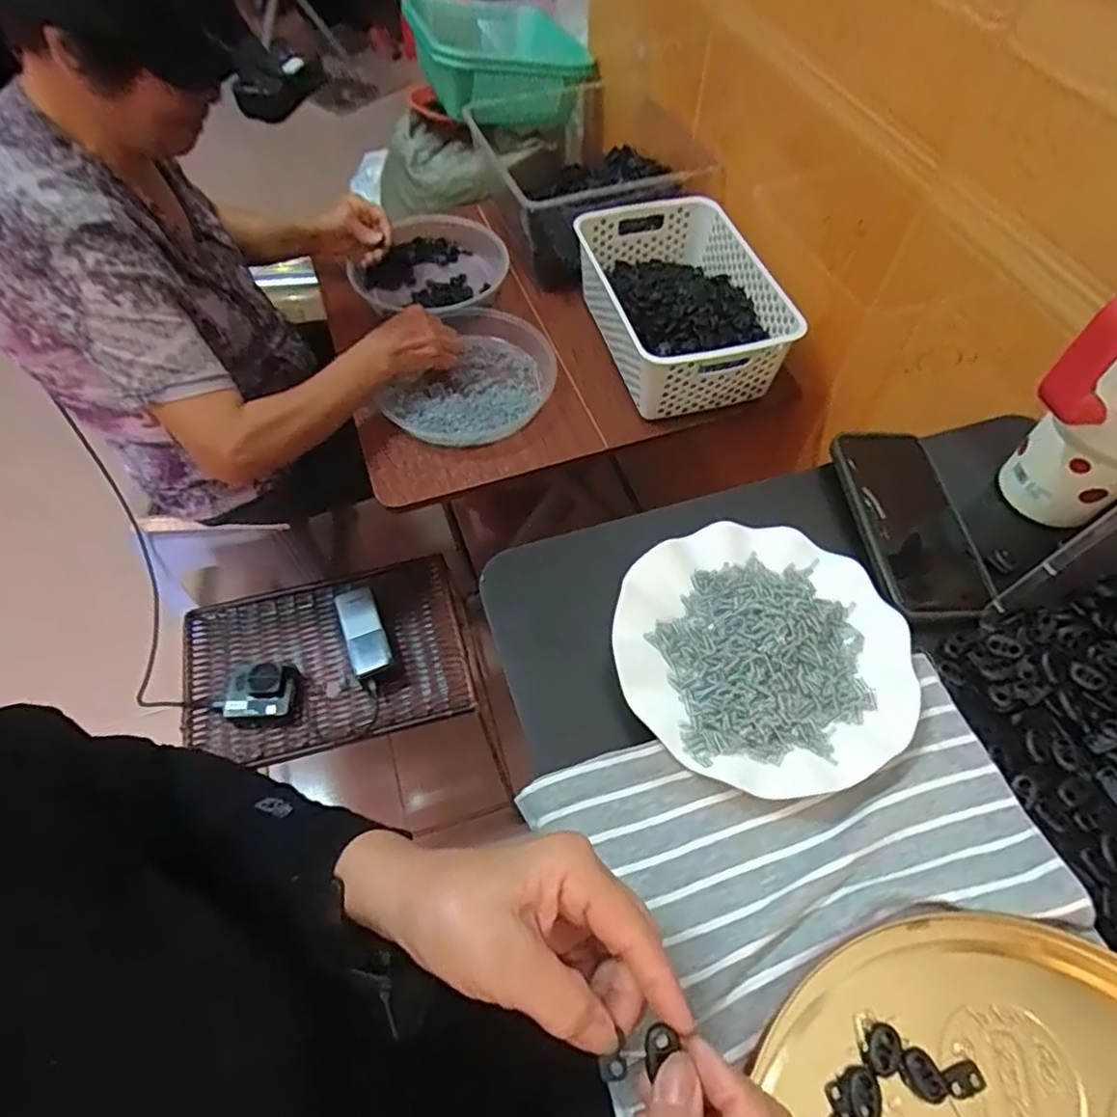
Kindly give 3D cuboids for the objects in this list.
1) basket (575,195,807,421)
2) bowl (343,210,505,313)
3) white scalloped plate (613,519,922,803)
[{"bbox_3d":[0.160,-0.334,0.871,0.212,0.113,0.318,-14,59,-8],"label":"basket"},{"bbox_3d":[-0.184,-0.434,0.975,0.211,0.067,0.201,0,58,0],"label":"bowl"},{"bbox_3d":[0.129,0.060,0.424,0.178,0.025,0.176,-1,56,1],"label":"white scalloped plate"}]

